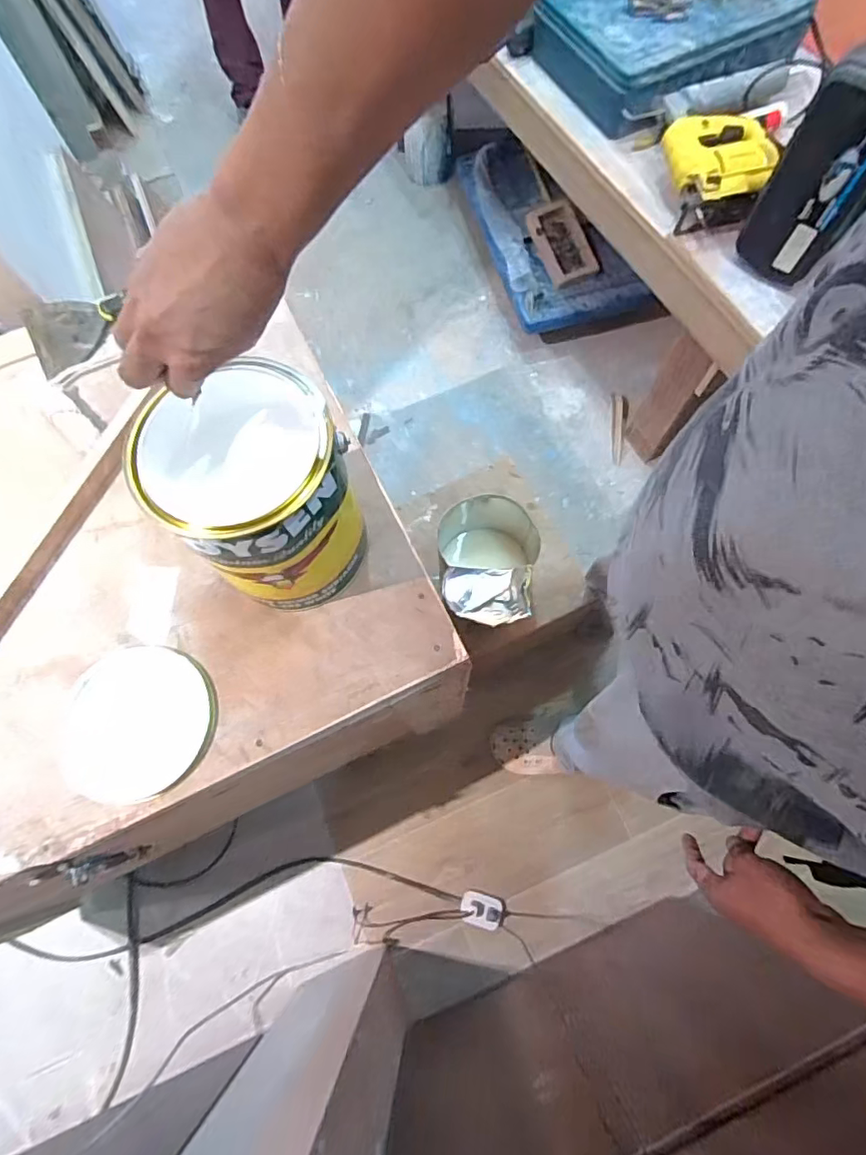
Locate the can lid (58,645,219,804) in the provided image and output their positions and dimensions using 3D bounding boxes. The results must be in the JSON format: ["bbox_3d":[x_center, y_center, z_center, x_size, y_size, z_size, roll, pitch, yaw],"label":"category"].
[{"bbox_3d":[-0.298,0.145,0.555,0.147,0.005,0.147,0,70,1],"label":"can lid"}]

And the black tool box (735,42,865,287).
[{"bbox_3d":[0.650,-0.669,0.841,0.146,0.319,0.234,38,75,13],"label":"black tool box"}]

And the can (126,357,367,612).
[{"bbox_3d":[-0.161,-0.078,0.523,0.156,0.194,0.172,-37,73,-11],"label":"can"}]

